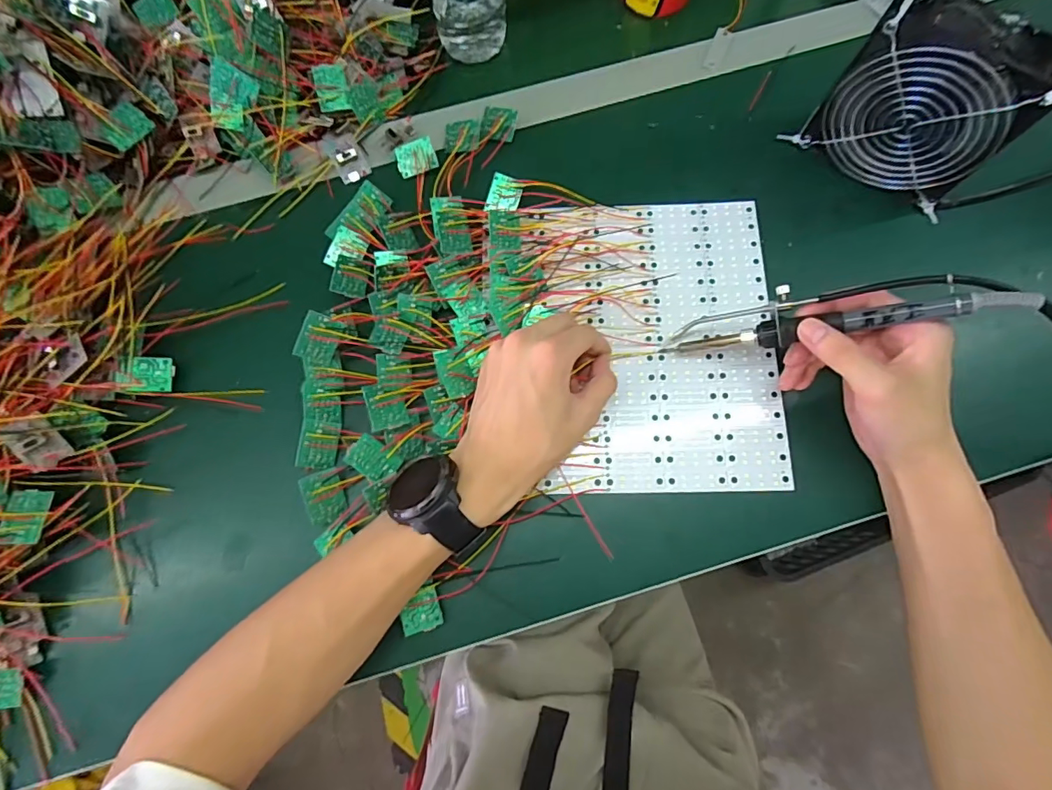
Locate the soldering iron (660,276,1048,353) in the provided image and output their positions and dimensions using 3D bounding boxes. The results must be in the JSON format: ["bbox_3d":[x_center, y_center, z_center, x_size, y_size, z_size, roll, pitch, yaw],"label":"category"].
[{"bbox_3d":[0.199,-0.056,0.333,0.211,0.019,0.036,-6,74,27],"label":"soldering iron"}]

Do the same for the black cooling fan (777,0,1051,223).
[{"bbox_3d":[0.287,-0.210,0.365,0.127,0.117,0.054,29,79,9],"label":"black cooling fan"}]

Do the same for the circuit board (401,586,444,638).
[{"bbox_3d":[-0.071,0.148,0.336,0.026,0.004,0.025,-13,84,-16],"label":"circuit board"}]

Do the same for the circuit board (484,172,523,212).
[{"bbox_3d":[-0.018,-0.165,0.409,0.025,0.004,0.033,17,85,-10],"label":"circuit board"}]

